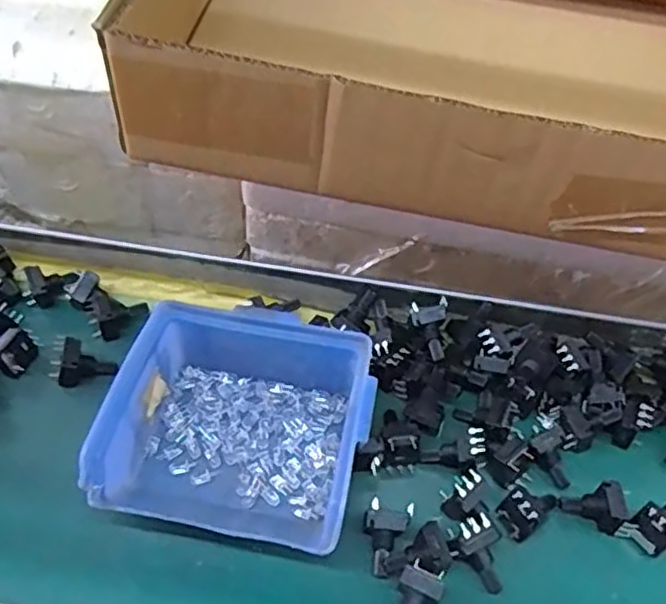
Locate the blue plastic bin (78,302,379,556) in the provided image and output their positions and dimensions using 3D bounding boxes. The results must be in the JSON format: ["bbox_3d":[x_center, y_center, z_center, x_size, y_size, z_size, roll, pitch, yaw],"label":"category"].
[{"bbox_3d":[-0.040,0.054,0.292,0.103,0.047,0.096,10,51,4],"label":"blue plastic bin"}]

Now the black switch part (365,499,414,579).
[{"bbox_3d":[0.021,0.098,0.282,0.018,0.013,0.030,20,53,11],"label":"black switch part"}]

